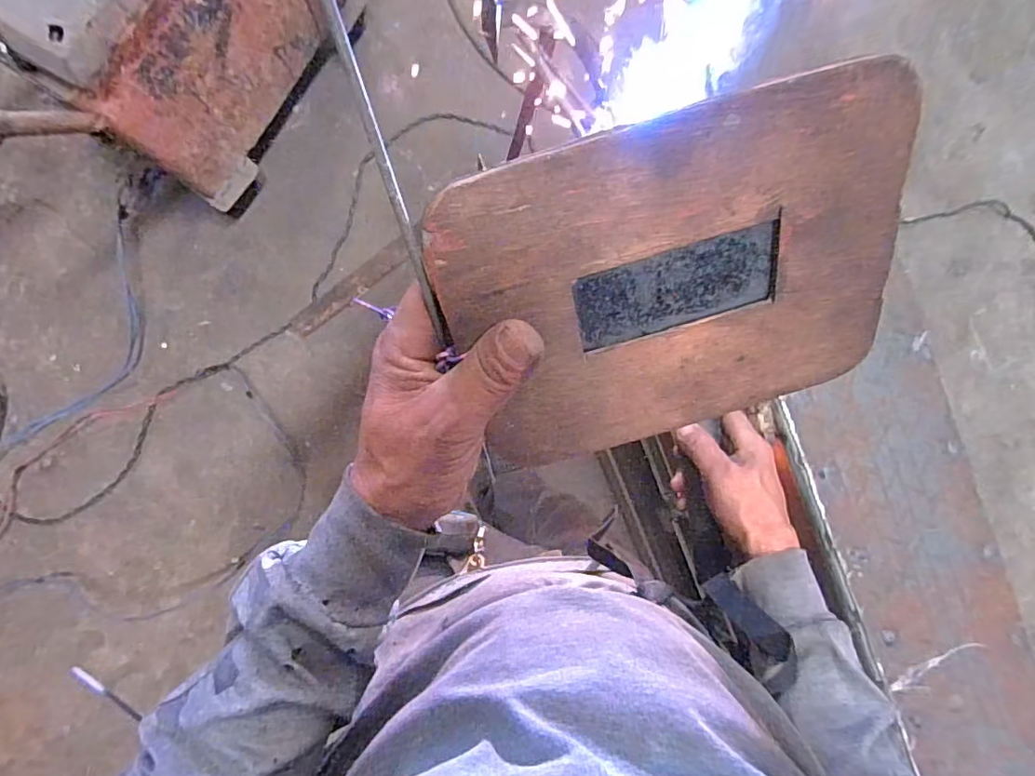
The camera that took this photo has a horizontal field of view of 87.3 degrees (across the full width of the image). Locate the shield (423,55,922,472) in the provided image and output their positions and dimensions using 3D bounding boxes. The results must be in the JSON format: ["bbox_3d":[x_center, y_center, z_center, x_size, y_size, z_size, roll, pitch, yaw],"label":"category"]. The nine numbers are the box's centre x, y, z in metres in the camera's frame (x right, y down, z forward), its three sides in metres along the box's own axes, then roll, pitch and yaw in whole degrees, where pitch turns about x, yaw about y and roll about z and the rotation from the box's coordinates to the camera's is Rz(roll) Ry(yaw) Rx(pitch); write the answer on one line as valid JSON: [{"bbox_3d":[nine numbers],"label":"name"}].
[{"bbox_3d":[0.076,-0.043,0.253,0.208,0.006,0.156,-16,126,-1],"label":"shield"}]

